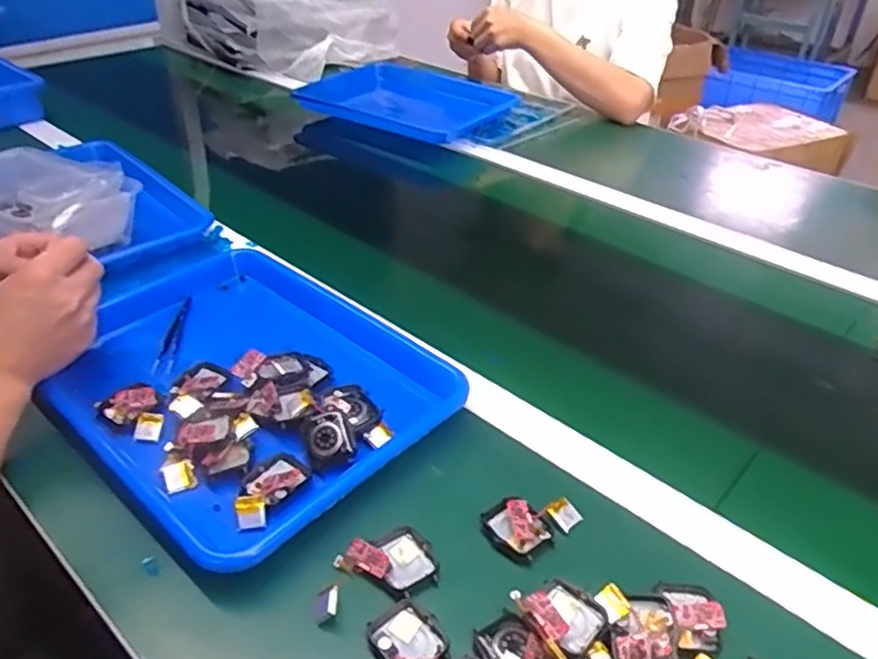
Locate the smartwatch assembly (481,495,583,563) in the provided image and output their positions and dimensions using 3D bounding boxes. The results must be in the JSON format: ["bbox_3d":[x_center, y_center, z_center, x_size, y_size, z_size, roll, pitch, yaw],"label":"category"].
[{"bbox_3d":[0.065,0.135,0.485,0.064,0.013,0.045,-24,44,-29],"label":"smartwatch assembly"}]

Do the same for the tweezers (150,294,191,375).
[{"bbox_3d":[-0.252,0.003,0.646,0.014,0.011,0.124,-3,37,-5],"label":"tweezers"}]

